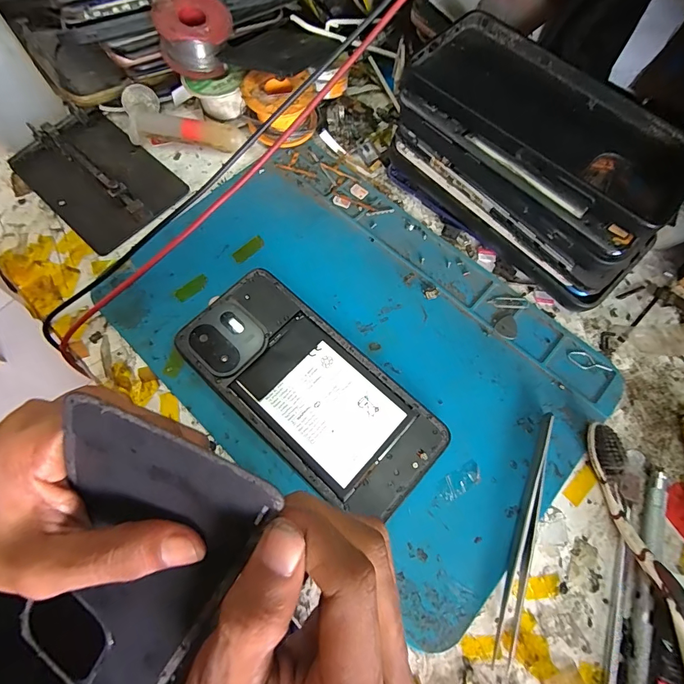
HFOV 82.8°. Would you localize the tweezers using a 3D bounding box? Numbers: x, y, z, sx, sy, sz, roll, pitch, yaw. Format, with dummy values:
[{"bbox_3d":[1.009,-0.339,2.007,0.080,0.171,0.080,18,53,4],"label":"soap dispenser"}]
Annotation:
[{"bbox_3d":[0.098,0.099,0.206,0.011,0.006,0.127,20,70,7],"label":"tweezers"}]

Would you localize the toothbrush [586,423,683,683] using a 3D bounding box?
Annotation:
[{"bbox_3d":[0.154,0.128,0.185,0.017,0.027,0.173,-4,69,-2],"label":"toothbrush"}]

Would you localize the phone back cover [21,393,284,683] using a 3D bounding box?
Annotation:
[{"bbox_3d":[-0.077,0.092,0.147,0.070,0.016,0.155,26,114,9],"label":"phone back cover"}]

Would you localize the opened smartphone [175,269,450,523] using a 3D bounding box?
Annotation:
[{"bbox_3d":[-0.020,0.027,0.230,0.159,0.011,0.073,41,74,13],"label":"opened smartphone"}]

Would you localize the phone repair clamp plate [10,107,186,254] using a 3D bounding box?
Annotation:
[{"bbox_3d":[-0.180,-0.123,0.285,0.121,0.013,0.079,41,74,13],"label":"phone repair clamp plate"}]

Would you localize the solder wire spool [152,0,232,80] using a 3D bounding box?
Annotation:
[{"bbox_3d":[-0.108,-0.227,0.285,0.053,0.034,0.053,0,69,-1],"label":"solder wire spool"}]

